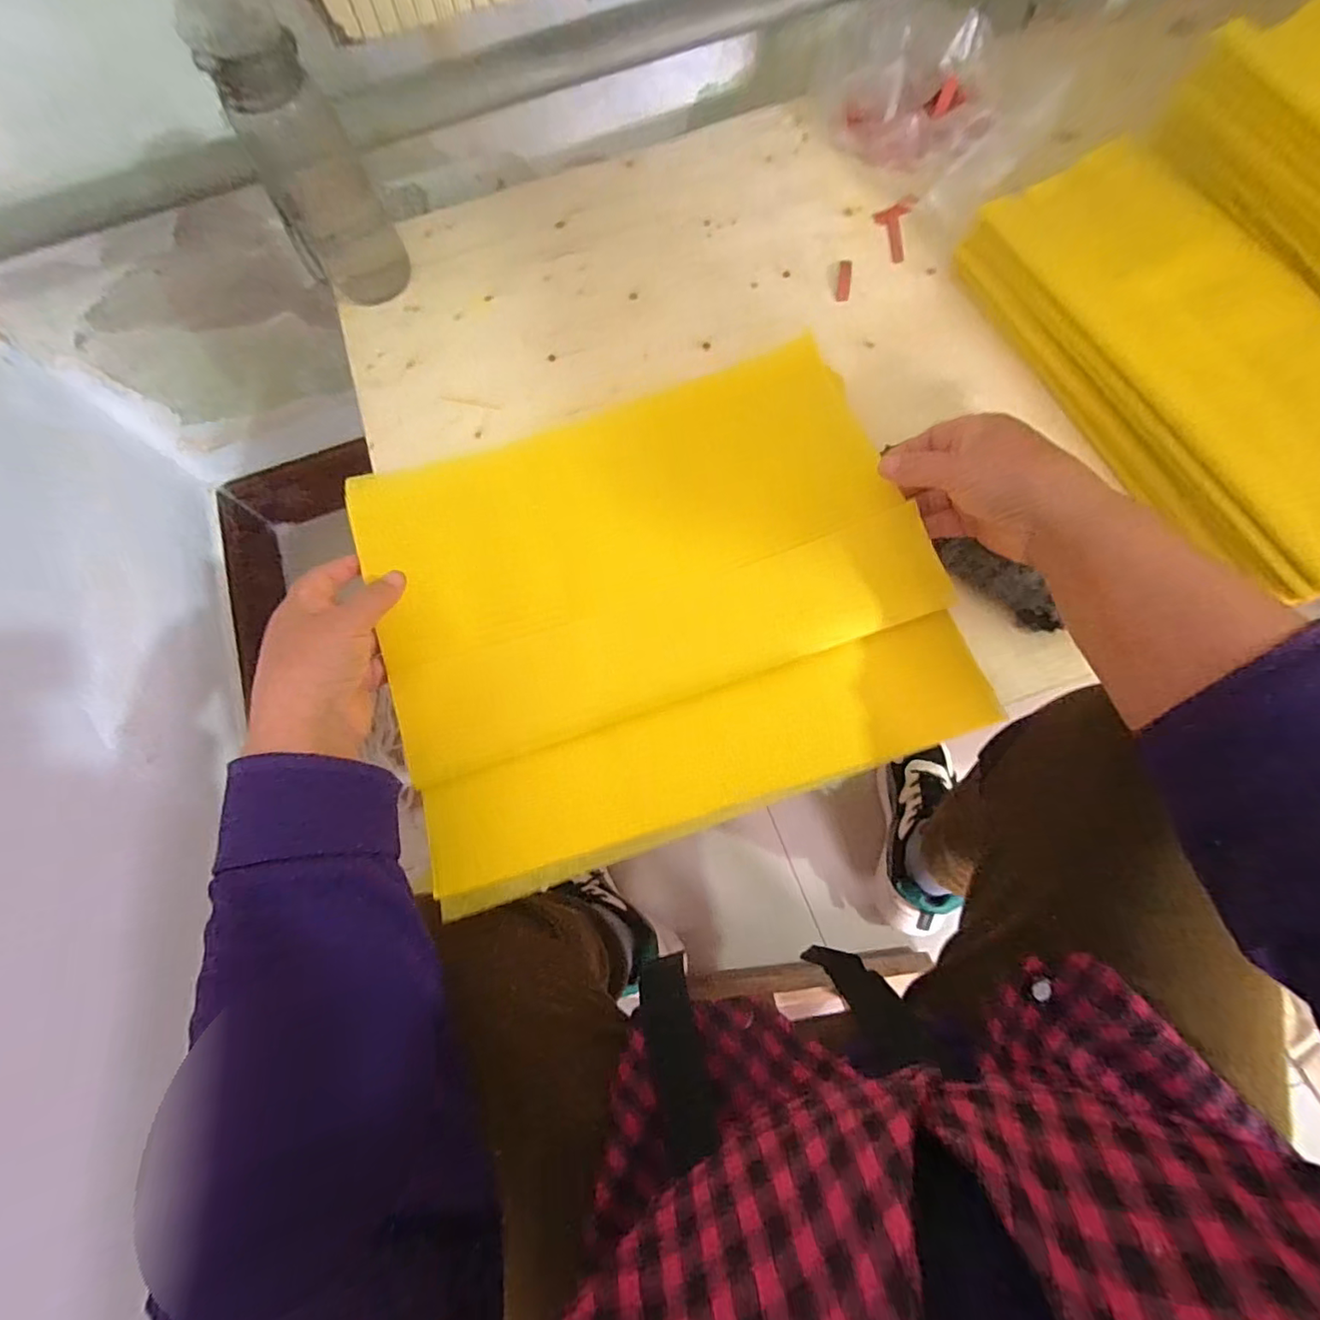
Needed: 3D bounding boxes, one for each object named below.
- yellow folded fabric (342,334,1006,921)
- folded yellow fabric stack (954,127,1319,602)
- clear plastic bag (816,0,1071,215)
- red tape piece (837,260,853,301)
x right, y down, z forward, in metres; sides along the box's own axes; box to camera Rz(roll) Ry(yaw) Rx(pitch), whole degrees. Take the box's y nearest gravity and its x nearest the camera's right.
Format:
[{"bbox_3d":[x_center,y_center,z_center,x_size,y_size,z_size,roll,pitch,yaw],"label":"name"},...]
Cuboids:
[{"bbox_3d":[-0.005,-0.047,0.376,0.353,0.026,0.305,-19,74,-4],"label":"yellow folded fabric"},{"bbox_3d":[0.381,-0.217,0.405,0.144,0.085,0.363,-24,74,-5],"label":"folded yellow fabric stack"},{"bbox_3d":[0.247,-0.504,0.504,0.142,0.067,0.217,-32,75,-8],"label":"clear plastic bag"},{"bbox_3d":[0.163,-0.337,0.493,0.011,0.004,0.048,9,74,4],"label":"red tape piece"}]

